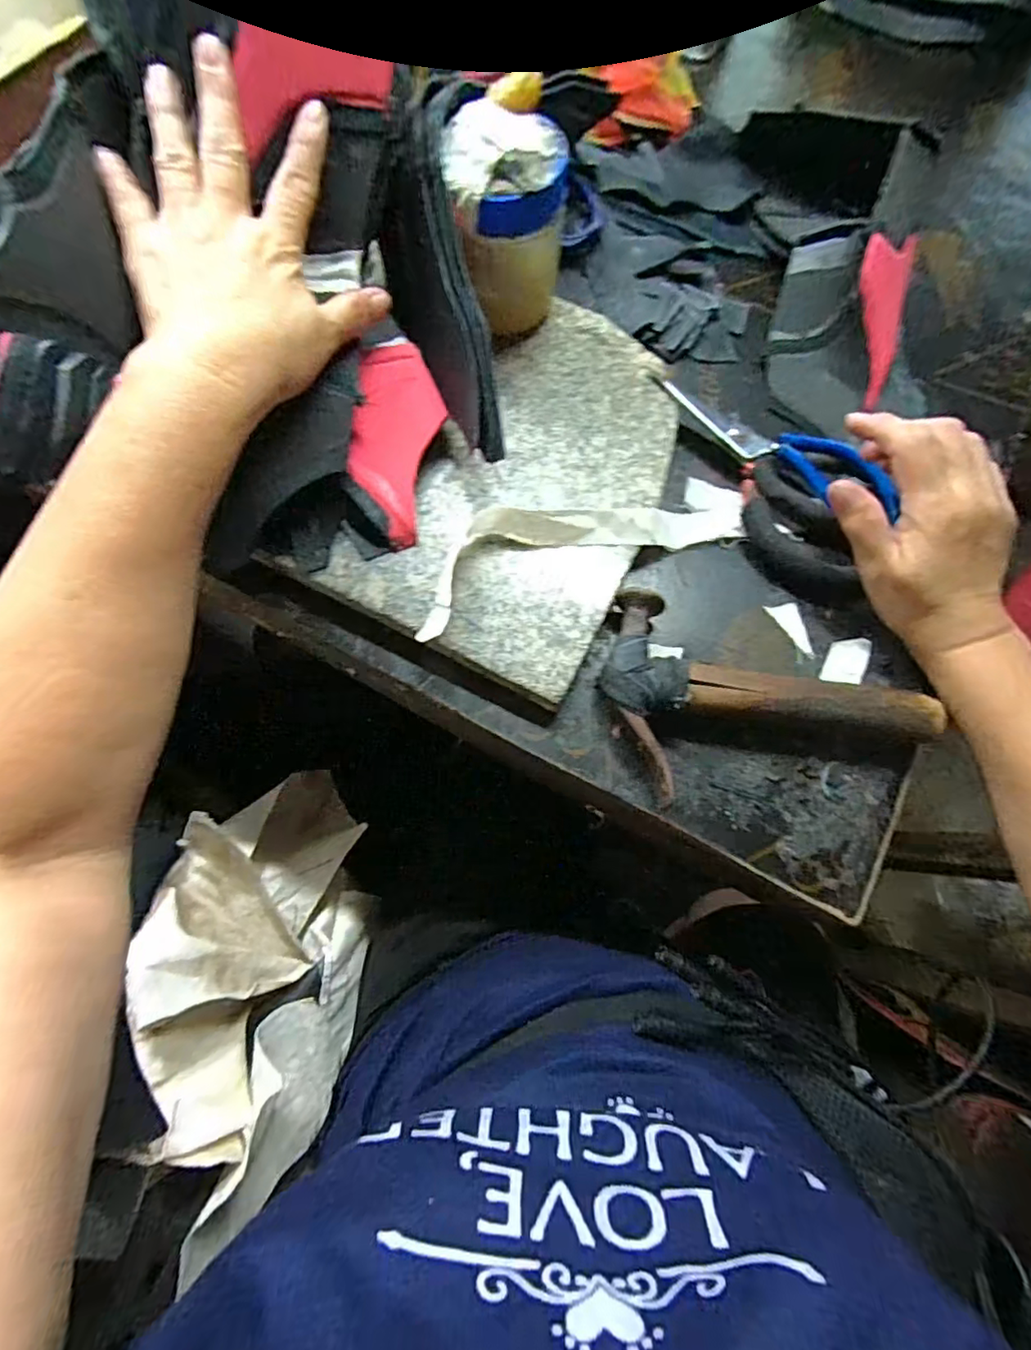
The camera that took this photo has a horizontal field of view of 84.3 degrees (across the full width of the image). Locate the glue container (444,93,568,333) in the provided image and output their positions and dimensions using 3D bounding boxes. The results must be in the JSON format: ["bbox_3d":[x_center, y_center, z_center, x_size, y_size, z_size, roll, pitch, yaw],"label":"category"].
[{"bbox_3d":[-0.006,-0.267,0.347,0.067,0.101,0.063,5,72,-1],"label":"glue container"}]

